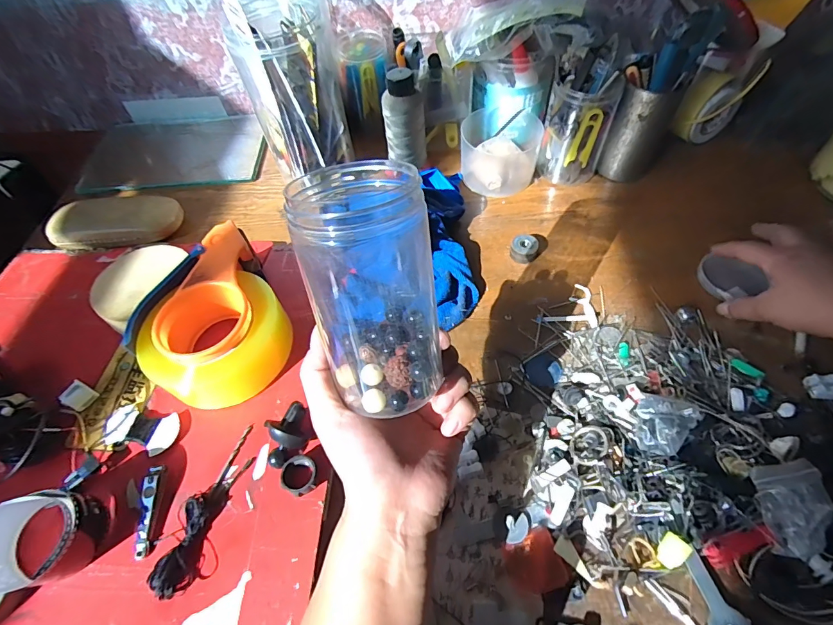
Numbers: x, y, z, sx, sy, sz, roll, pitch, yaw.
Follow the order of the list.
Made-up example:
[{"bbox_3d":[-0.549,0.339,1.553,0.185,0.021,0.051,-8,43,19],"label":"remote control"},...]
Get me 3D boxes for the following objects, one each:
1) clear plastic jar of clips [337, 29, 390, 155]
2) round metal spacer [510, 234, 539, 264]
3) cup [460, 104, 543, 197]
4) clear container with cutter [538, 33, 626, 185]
[{"bbox_3d":[-0.069,-0.305,0.582,0.063,0.131,0.064,-7,54,-2],"label":"clear plastic jar of clips"},{"bbox_3d":[0.118,-0.069,0.455,0.029,0.021,0.025,14,56,13],"label":"round metal spacer"},{"bbox_3d":[0.105,-0.203,0.521,0.097,0.064,0.099,-2,54,3],"label":"cup"},{"bbox_3d":[0.190,-0.223,0.485,0.069,0.136,0.067,18,57,16],"label":"clear container with cutter"}]

